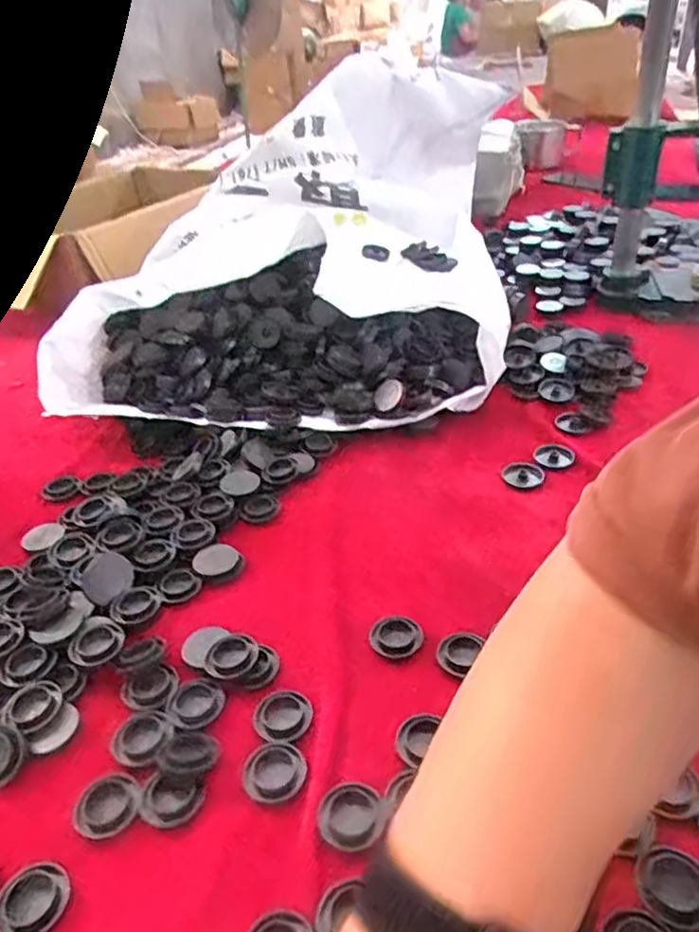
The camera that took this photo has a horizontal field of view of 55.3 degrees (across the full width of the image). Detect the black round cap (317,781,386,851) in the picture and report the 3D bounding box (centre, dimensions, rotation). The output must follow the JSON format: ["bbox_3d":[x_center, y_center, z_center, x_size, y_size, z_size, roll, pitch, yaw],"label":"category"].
[{"bbox_3d":[0.001,0.175,0.334,0.032,0.010,0.030,-3,35,2],"label":"black round cap"}]

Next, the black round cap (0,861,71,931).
[{"bbox_3d":[-0.150,0.204,0.314,0.030,0.006,0.033,-3,35,2],"label":"black round cap"}]

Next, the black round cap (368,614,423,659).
[{"bbox_3d":[0.030,0.109,0.430,0.033,0.005,0.030,-3,35,2],"label":"black round cap"}]

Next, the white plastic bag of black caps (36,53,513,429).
[{"bbox_3d":[-0.045,-0.324,0.852,0.448,0.233,0.700,1,35,8],"label":"white plastic bag of black caps"}]

